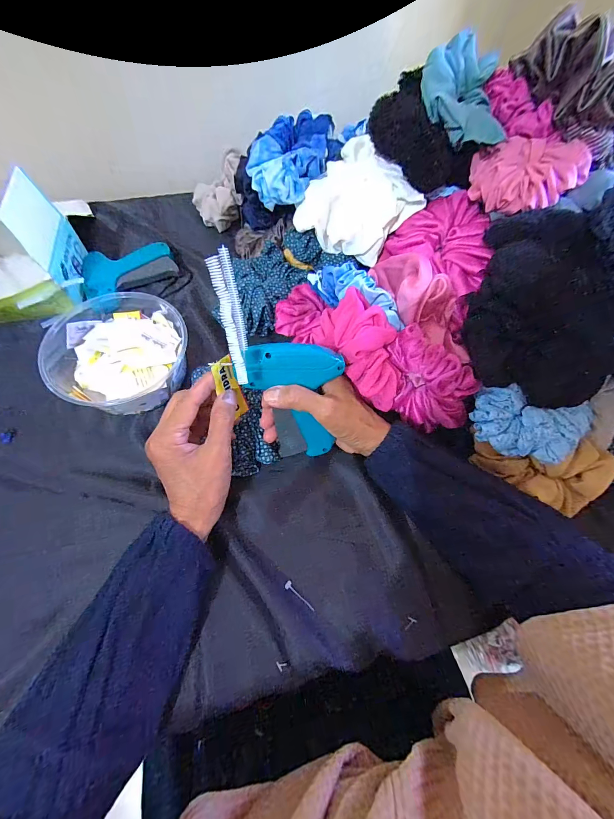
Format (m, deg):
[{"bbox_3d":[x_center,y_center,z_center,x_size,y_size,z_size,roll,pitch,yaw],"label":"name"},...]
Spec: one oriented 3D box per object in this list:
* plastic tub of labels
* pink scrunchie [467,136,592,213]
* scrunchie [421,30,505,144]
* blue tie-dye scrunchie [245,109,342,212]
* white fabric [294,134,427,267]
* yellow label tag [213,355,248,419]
[{"bbox_3d":[-0.209,-0.066,0.376,0.140,0.058,0.143,1,63,-3],"label":"plastic tub of labels"},{"bbox_3d":[0.216,-0.230,0.319,0.096,0.042,0.074,12,63,2],"label":"pink scrunchie"},{"bbox_3d":[0.150,-0.314,0.318,0.078,0.044,0.101,-8,64,-8],"label":"scrunchie"},{"bbox_3d":[-0.016,-0.305,0.396,0.107,0.051,0.107,-1,85,10],"label":"blue tie-dye scrunchie"},{"bbox_3d":[0.050,-0.237,0.378,0.108,0.067,0.120,-32,69,-18],"label":"white fabric"},{"bbox_3d":[-0.073,-0.019,0.310,0.005,0.059,0.027,9,37,32],"label":"yellow label tag"}]

